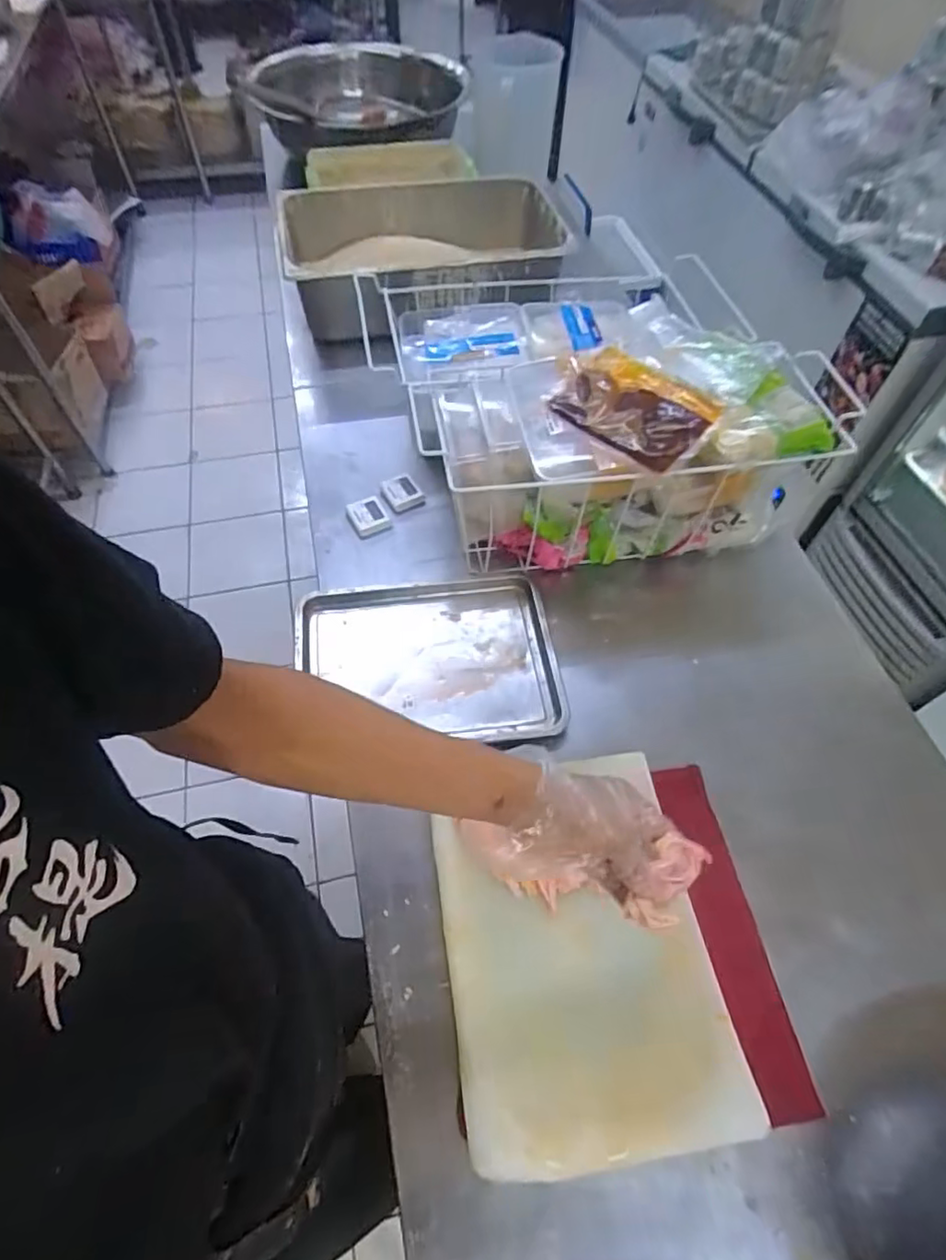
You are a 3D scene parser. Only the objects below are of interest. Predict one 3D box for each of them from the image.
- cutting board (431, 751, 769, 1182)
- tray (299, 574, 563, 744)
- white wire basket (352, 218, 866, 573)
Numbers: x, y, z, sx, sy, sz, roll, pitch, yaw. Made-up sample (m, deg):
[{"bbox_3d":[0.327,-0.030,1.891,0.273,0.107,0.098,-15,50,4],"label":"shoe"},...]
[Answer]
[{"bbox_3d":[0.098,0.299,0.594,0.245,0.032,0.337,-7,57,-6],"label":"cutting board"},{"bbox_3d":[-0.059,0.040,0.780,0.326,0.035,0.225,-2,57,-3],"label":"tray"},{"bbox_3d":[0.153,-0.353,0.930,0.521,0.250,0.570,-13,52,4],"label":"white wire basket"}]

